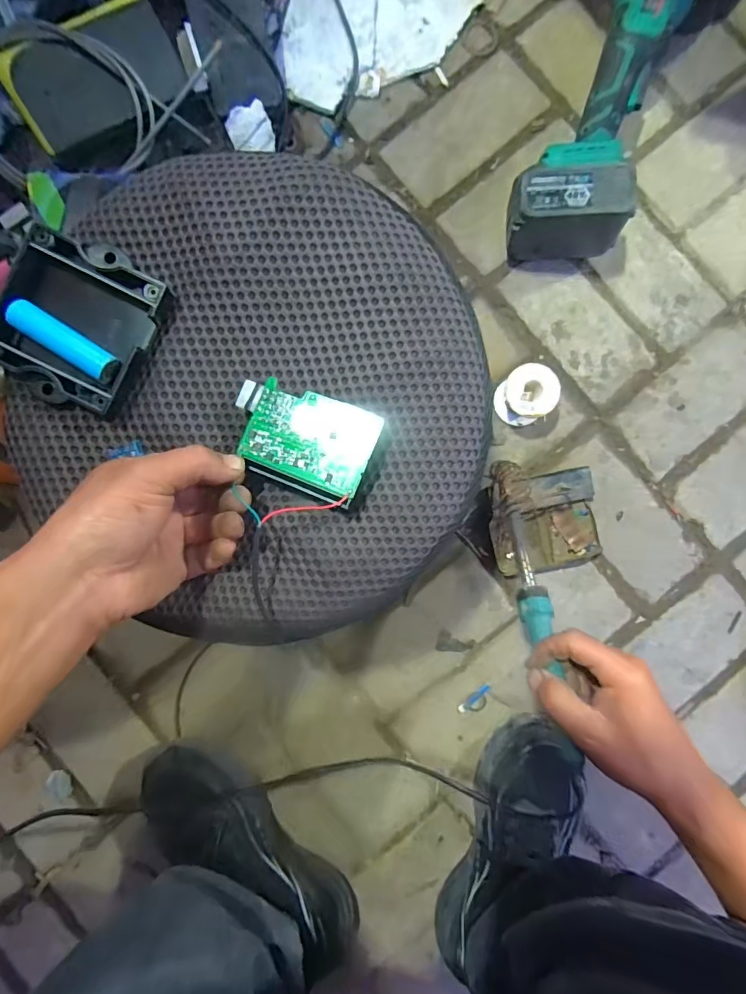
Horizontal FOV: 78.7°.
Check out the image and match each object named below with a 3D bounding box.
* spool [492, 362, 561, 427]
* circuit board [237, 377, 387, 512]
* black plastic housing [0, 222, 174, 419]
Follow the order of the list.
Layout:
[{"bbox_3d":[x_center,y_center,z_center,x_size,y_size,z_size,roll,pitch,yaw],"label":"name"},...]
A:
[{"bbox_3d":[0.163,-0.108,0.484,0.053,0.058,0.054,0,89,3],"label":"spool"},{"bbox_3d":[-0.044,-0.036,0.276,0.088,0.011,0.058,22,90,3],"label":"circuit board"},{"bbox_3d":[-0.185,-0.109,0.285,0.087,0.023,0.098,31,91,3],"label":"black plastic housing"}]

